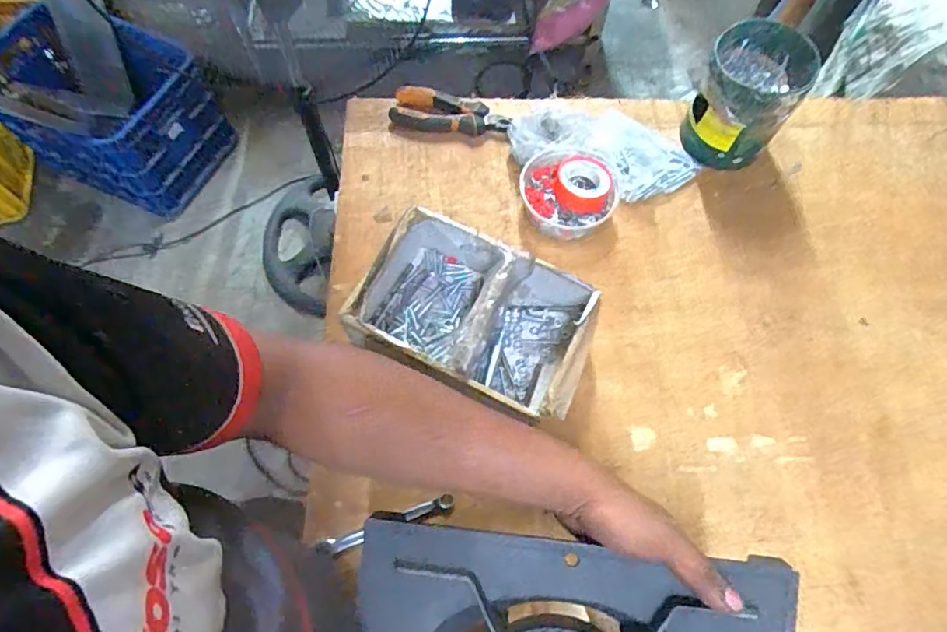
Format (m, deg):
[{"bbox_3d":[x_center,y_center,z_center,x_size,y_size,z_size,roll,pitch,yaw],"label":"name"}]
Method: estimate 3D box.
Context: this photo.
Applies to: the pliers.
[{"bbox_3d":[-0.028,-0.257,0.706,0.148,0.025,0.055,12,67,6],"label":"pliers"}]

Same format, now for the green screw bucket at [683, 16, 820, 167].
[{"bbox_3d":[0.317,-0.251,0.658,0.100,0.127,0.110,0,66,0],"label":"green screw bucket"}]

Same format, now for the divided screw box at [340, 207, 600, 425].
[{"bbox_3d":[0.000,0.000,0.564,0.226,0.097,0.151,21,68,9],"label":"divided screw box"}]

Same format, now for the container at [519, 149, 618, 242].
[{"bbox_3d":[0.114,-0.143,0.654,0.106,0.039,0.100,0,66,0],"label":"container"}]

